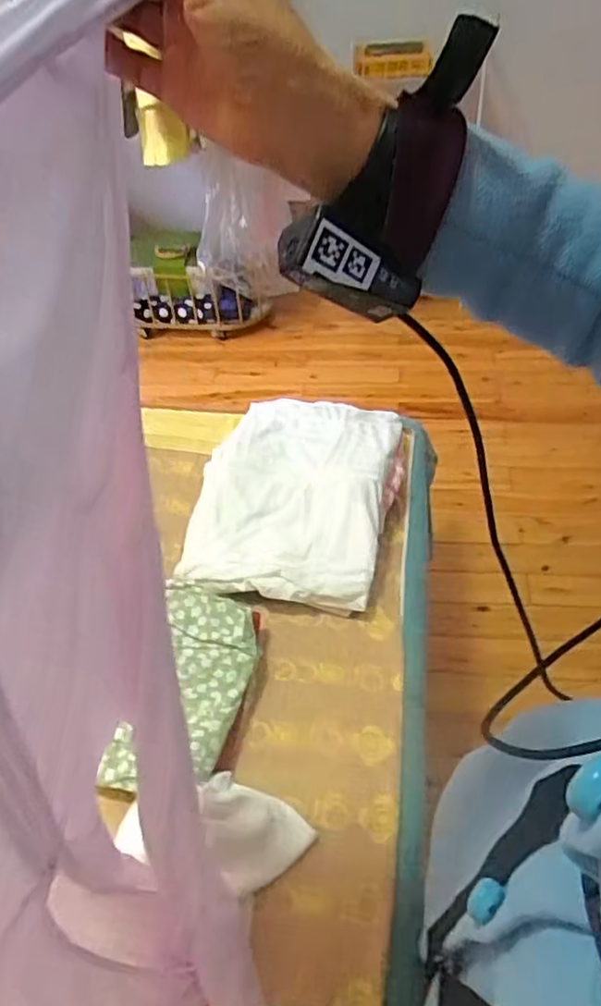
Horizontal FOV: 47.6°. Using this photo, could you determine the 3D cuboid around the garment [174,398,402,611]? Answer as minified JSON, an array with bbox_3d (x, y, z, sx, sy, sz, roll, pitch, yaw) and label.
[{"bbox_3d":[-0.009,-0.040,1.099,0.290,0.076,0.423,6,48,10],"label":"garment"}]

